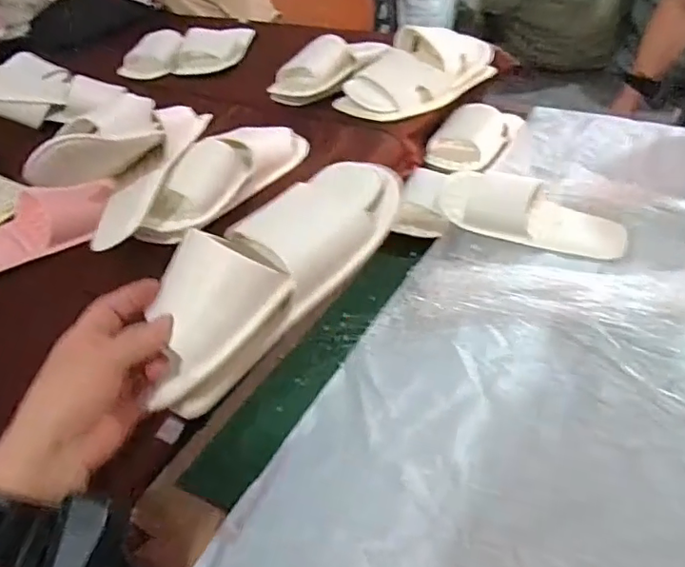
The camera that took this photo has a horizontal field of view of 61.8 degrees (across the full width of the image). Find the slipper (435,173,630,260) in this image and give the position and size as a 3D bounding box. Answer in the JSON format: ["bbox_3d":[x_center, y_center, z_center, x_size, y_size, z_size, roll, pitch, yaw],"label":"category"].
[{"bbox_3d":[0.247,-0.096,0.733,0.236,0.058,0.094,14,59,5],"label":"slipper"}]

